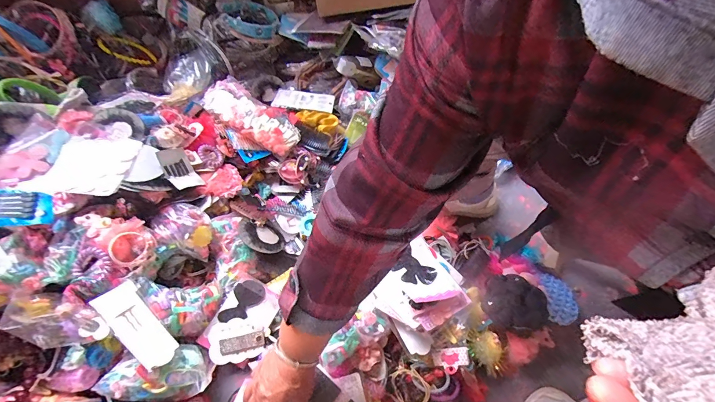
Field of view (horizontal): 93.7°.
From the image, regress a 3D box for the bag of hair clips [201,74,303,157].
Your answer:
[{"bbox_3d":[-0.231,-0.189,0.737,0.225,0.030,0.097,35,60,6],"label":"bag of hair clips"}]

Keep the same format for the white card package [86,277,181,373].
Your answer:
[{"bbox_3d":[-0.316,0.179,0.485,0.133,0.010,0.052,45,46,4],"label":"white card package"}]

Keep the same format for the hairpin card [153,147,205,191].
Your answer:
[{"bbox_3d":[-0.334,-0.062,0.622,0.087,0.012,0.061,57,31,7],"label":"hairpin card"}]

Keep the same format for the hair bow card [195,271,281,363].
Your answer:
[{"bbox_3d":[-0.192,0.200,0.560,0.094,0.010,0.132,26,64,-1],"label":"hair bow card"}]

